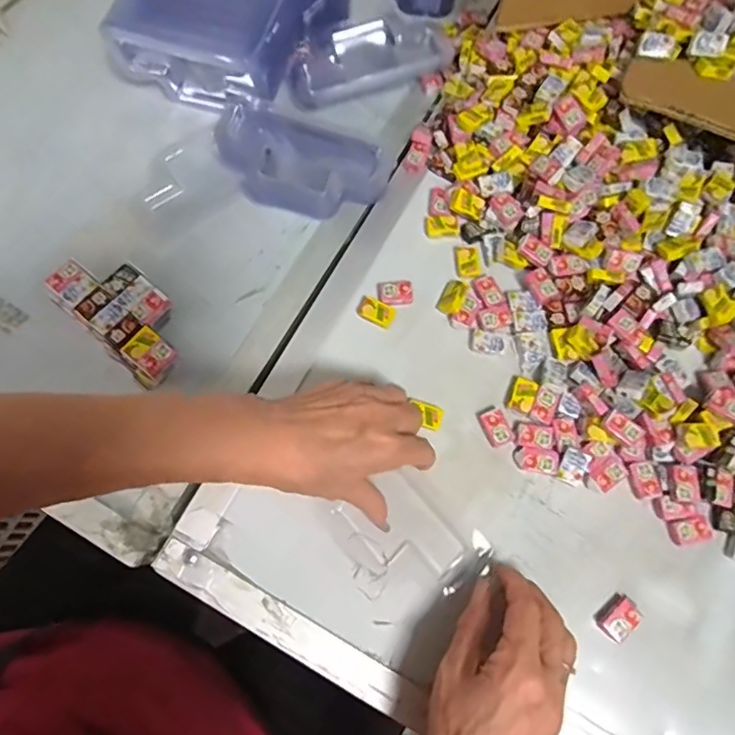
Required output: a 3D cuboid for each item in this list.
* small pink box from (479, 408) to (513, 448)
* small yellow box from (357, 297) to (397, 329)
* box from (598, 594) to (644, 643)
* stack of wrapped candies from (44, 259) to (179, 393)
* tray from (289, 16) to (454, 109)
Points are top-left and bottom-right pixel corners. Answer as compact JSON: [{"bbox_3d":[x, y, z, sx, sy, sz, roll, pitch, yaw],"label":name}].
[{"bbox_3d":[0.094,0.044,0.388,0.019,0.005,0.024,-26,75,-8],"label":"small pink box"},{"bbox_3d":[0.007,-0.043,0.411,0.027,0.006,0.018,25,75,7],"label":"small yellow box"},{"bbox_3d":[0.170,0.169,0.355,0.028,0.013,0.018,-40,78,-11],"label":"box"},{"bbox_3d":[-0.179,-0.038,0.399,0.118,0.031,0.057,40,77,10],"label":"stack of wrapped candies"},{"bbox_3d":[-0.003,-0.281,0.477,0.141,0.027,0.068,-18,74,-6],"label":"tray"}]

